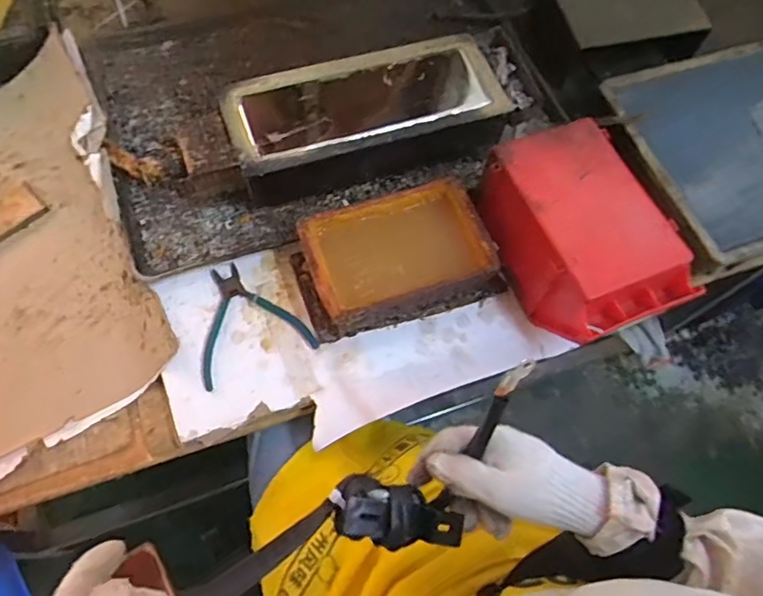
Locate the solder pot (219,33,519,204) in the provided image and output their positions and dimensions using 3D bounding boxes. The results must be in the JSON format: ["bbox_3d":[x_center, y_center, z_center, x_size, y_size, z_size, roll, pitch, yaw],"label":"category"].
[{"bbox_3d":[-0.014,-0.229,0.713,0.346,0.087,0.143,-18,68,-13],"label":"solder pot"}]

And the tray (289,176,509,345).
[{"bbox_3d":[0.015,-0.046,0.648,0.221,0.064,0.134,-19,68,-13],"label":"tray"}]

